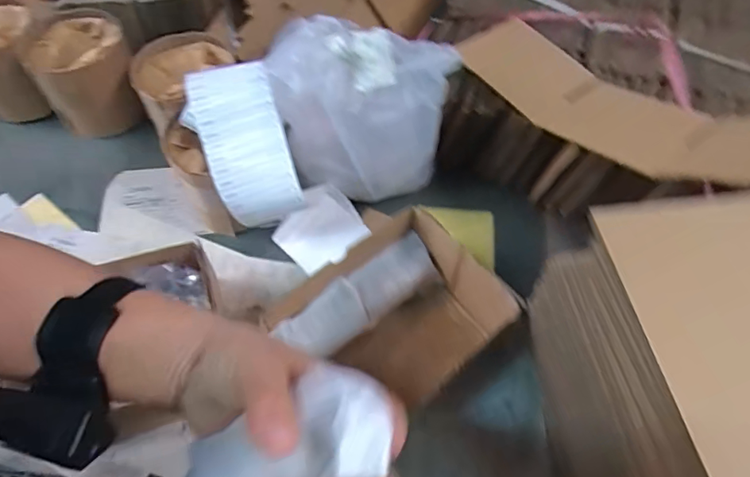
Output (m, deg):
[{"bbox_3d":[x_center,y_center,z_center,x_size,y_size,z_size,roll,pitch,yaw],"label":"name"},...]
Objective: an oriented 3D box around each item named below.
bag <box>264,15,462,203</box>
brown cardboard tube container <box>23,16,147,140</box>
[{"bbox_3d":[-0.022,-0.132,0.558,0.185,0.173,0.106,19,61,9],"label":"bag"},{"bbox_3d":[-0.388,-0.222,0.698,0.120,0.105,0.125,-21,63,-13],"label":"brown cardboard tube container"}]

